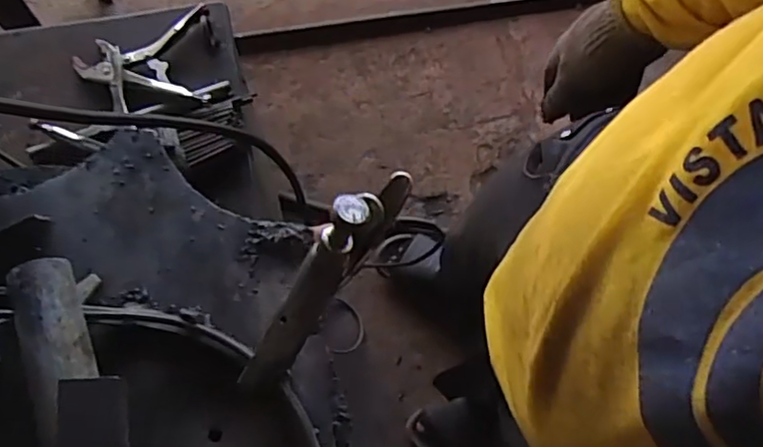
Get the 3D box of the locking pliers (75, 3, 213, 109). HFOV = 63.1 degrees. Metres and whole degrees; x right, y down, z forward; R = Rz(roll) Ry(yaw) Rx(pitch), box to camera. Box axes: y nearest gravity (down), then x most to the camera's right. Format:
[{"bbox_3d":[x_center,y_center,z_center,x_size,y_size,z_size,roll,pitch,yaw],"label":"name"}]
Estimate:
[{"bbox_3d":[-0.294,-0.201,0.759,0.154,0.017,0.131,-8,74,-4],"label":"locking pliers"}]

